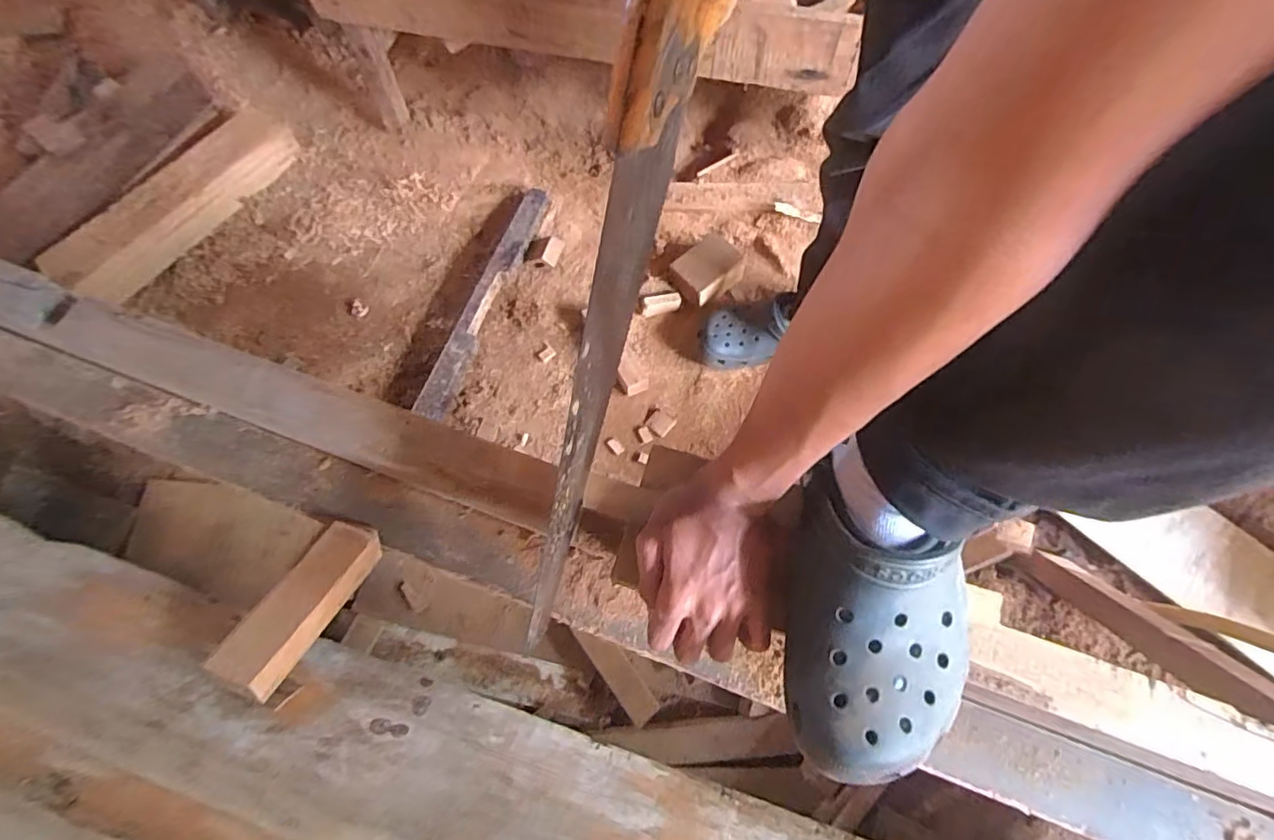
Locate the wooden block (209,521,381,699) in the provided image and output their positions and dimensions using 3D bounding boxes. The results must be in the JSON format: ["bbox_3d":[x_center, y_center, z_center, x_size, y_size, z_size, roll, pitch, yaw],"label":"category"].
[{"bbox_3d":[-0.302,0.165,0.529,0.050,0.036,0.166,16,39,6],"label":"wooden block"}]

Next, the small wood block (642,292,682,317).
[{"bbox_3d":[0.042,-0.208,1.036,0.072,0.022,0.033,-18,68,-5],"label":"small wood block"}]

